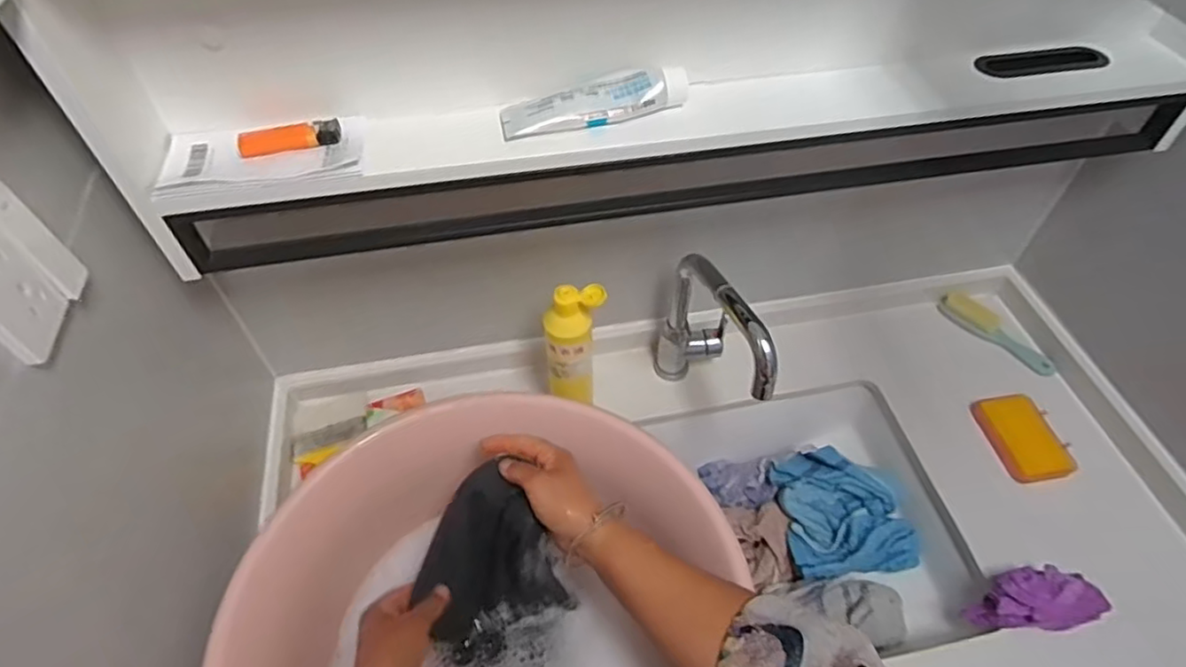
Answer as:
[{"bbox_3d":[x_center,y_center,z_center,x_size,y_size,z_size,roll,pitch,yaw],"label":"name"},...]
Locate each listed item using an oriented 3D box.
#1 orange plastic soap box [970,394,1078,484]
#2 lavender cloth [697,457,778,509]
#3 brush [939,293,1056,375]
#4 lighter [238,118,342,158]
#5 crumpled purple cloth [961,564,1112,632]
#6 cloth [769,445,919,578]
[{"bbox_3d":[0.528,0.127,0.805,0.069,0.029,0.115,-9,52,-7],"label":"orange plastic soap box"},{"bbox_3d":[0.197,0.197,0.893,0.094,0.054,0.066,4,52,3],"label":"lavender cloth"},{"bbox_3d":[0.557,-0.003,0.905,0.163,0.027,0.041,36,60,25],"label":"brush"},{"bbox_3d":[-0.254,-0.165,0.551,0.079,0.016,0.022,-11,53,-9],"label":"lighter"},{"bbox_3d":[0.445,0.270,0.668,0.123,0.046,0.058,-21,48,23],"label":"crumpled purple cloth"},{"bbox_3d":[0.312,0.219,0.821,0.141,0.052,0.155,-7,52,-5],"label":"cloth"}]

